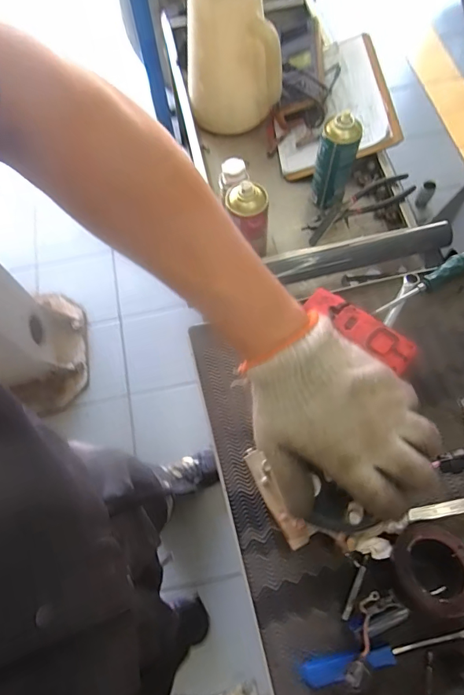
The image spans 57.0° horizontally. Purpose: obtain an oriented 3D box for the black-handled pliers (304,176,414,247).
[{"bbox_3d":[0.220,-0.247,0.754,0.209,0.025,0.048,-27,70,-8],"label":"black-handled pliers"}]

